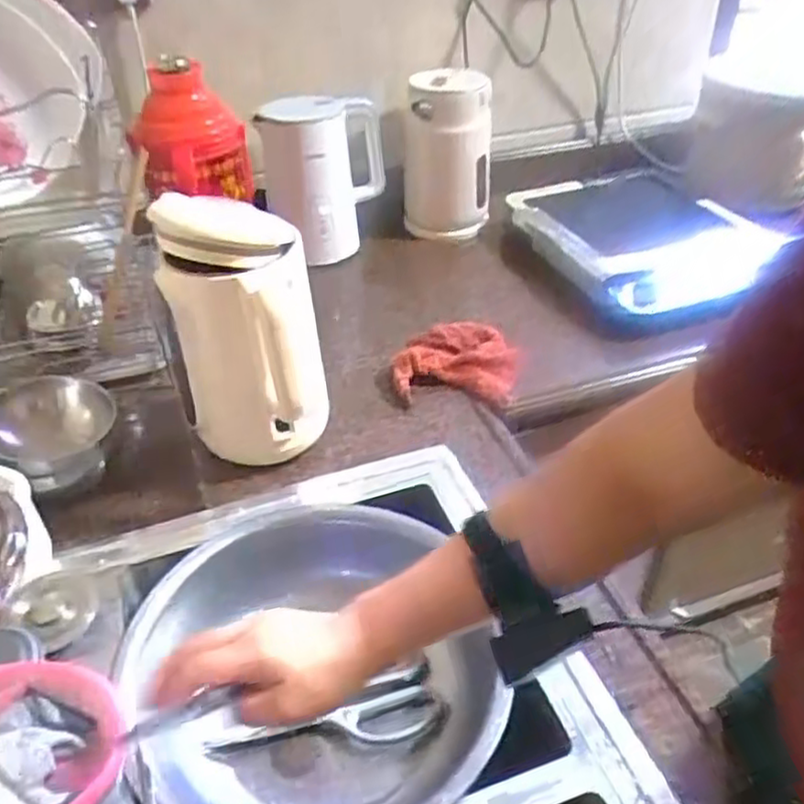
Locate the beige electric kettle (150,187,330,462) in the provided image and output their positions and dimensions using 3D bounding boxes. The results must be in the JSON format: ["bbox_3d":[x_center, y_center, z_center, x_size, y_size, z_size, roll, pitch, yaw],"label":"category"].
[{"bbox_3d":[-0.156,-0.045,0.724,0.138,0.292,0.122,-12,40,-12],"label":"beige electric kettle"}]

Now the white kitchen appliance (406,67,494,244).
[{"bbox_3d":[0.081,-0.430,1.238,0.148,0.241,0.179,-1,39,2],"label":"white kitchen appliance"}]

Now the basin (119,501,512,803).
[{"bbox_3d":[-0.080,0.247,0.670,0.322,0.091,0.301,1,38,0],"label":"basin"}]

